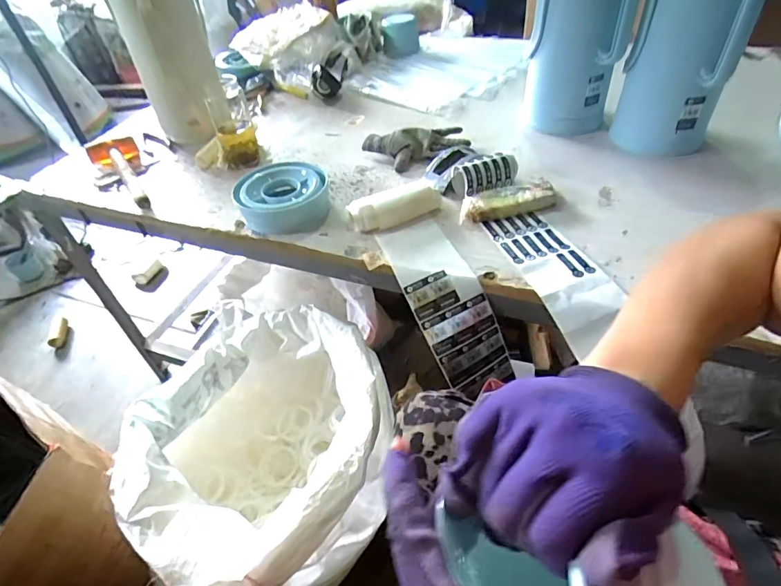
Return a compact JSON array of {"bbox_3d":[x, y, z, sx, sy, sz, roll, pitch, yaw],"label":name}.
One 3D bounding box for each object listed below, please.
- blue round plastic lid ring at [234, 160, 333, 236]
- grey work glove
[{"bbox_3d":[-0.176,-0.168,0.787,0.134,0.061,0.148,12,47,18],"label":"blue round plastic lid ring"},{"bbox_3d":[0.047,-0.283,0.890,0.206,0.036,0.096,-6,44,0],"label":"grey work glove"}]

